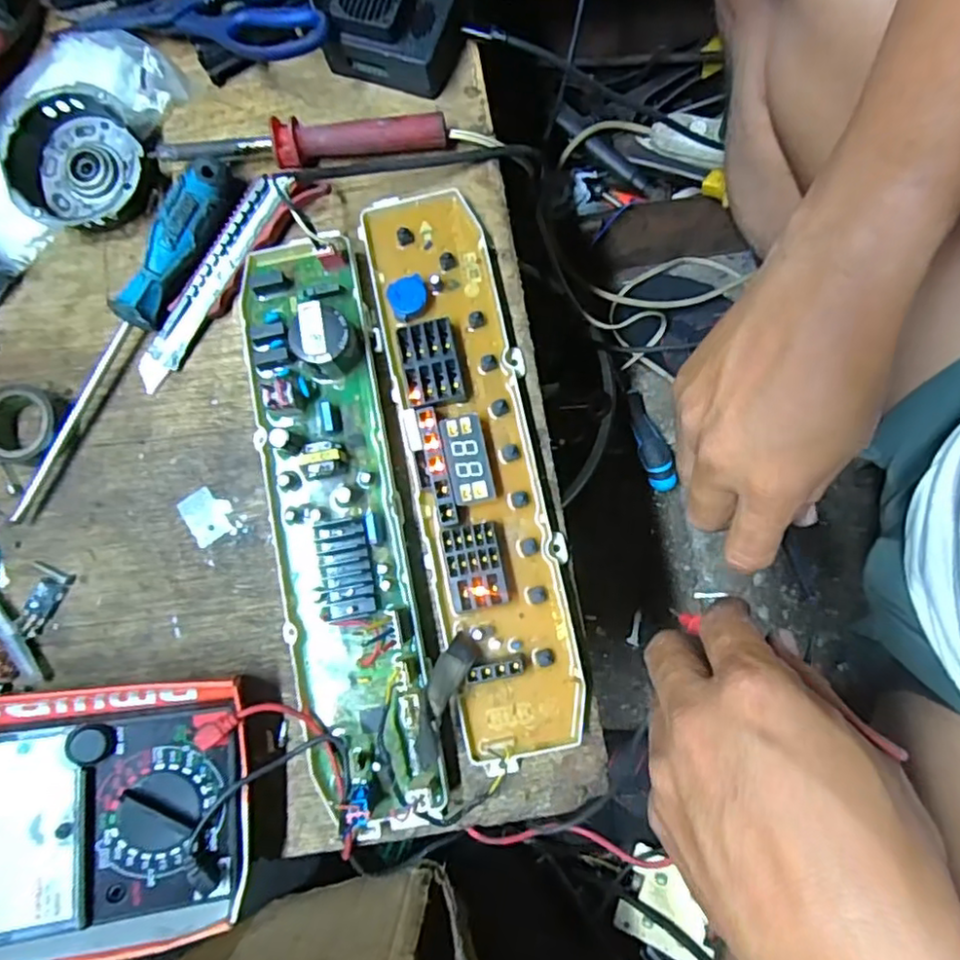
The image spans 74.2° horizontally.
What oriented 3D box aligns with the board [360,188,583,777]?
[{"bbox_3d":[-0.001,-0.009,0.377,0.079,0.032,0.339,-12,81,-6],"label":"board"}]

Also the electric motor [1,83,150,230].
[{"bbox_3d":[-0.255,-0.200,0.405,0.082,0.039,0.079,-11,81,-6],"label":"electric motor"}]

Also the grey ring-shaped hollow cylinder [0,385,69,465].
[{"bbox_3d":[-0.283,-0.035,0.391,0.043,0.023,0.047,0,83,4],"label":"grey ring-shaped hollow cylinder"}]

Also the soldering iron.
[{"bbox_3d":[-0.112,-0.207,0.396,0.180,0.026,0.023,-7,82,3],"label":"soldering iron"}]

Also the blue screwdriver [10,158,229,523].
[{"bbox_3d":[-0.224,-0.086,0.393,0.027,0.024,0.245,34,95,8],"label":"blue screwdriver"}]

